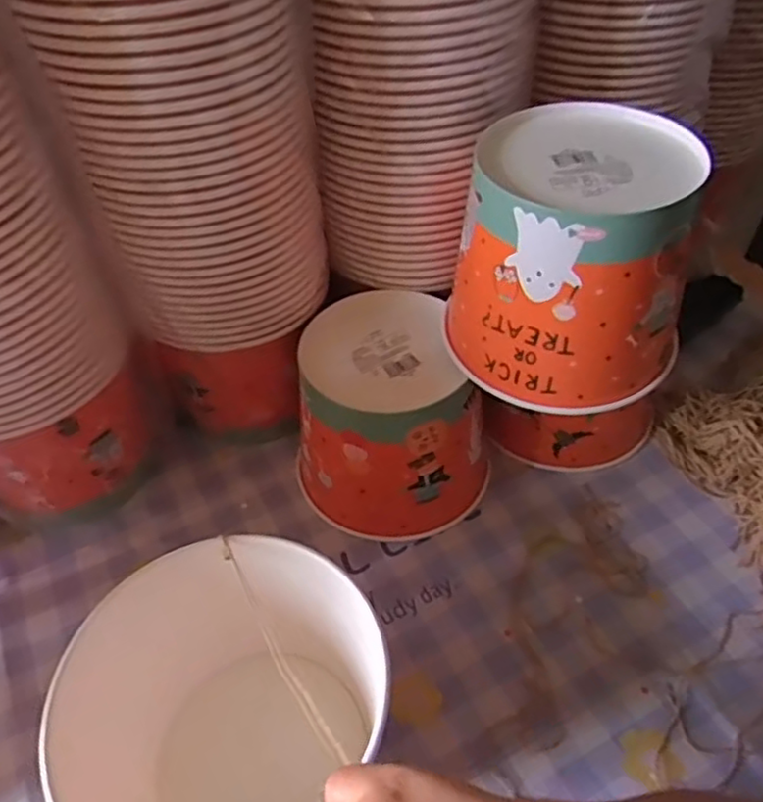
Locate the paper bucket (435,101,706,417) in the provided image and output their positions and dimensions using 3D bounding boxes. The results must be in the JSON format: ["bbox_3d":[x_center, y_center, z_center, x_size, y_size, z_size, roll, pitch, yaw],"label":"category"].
[{"bbox_3d":[0.120,-0.089,0.417,0.143,0.131,0.134,13,51,13],"label":"paper bucket"}]

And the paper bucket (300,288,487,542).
[{"bbox_3d":[0.014,0.013,0.513,0.135,0.135,0.132,-1,48,1],"label":"paper bucket"}]

